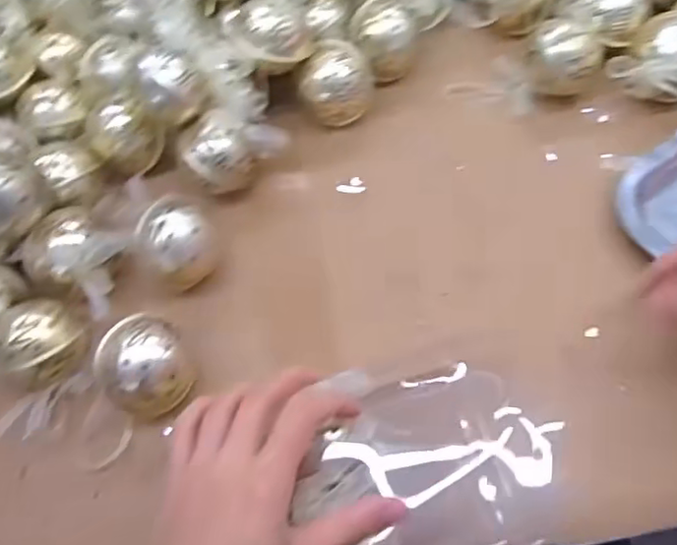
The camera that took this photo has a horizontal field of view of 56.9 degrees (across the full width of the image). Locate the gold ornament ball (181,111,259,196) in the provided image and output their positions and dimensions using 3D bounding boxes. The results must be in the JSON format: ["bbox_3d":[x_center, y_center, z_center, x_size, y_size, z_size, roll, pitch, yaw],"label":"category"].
[{"bbox_3d":[-0.083,-0.081,0.445,0.045,0.044,0.043,-2,65,5],"label":"gold ornament ball"}]

